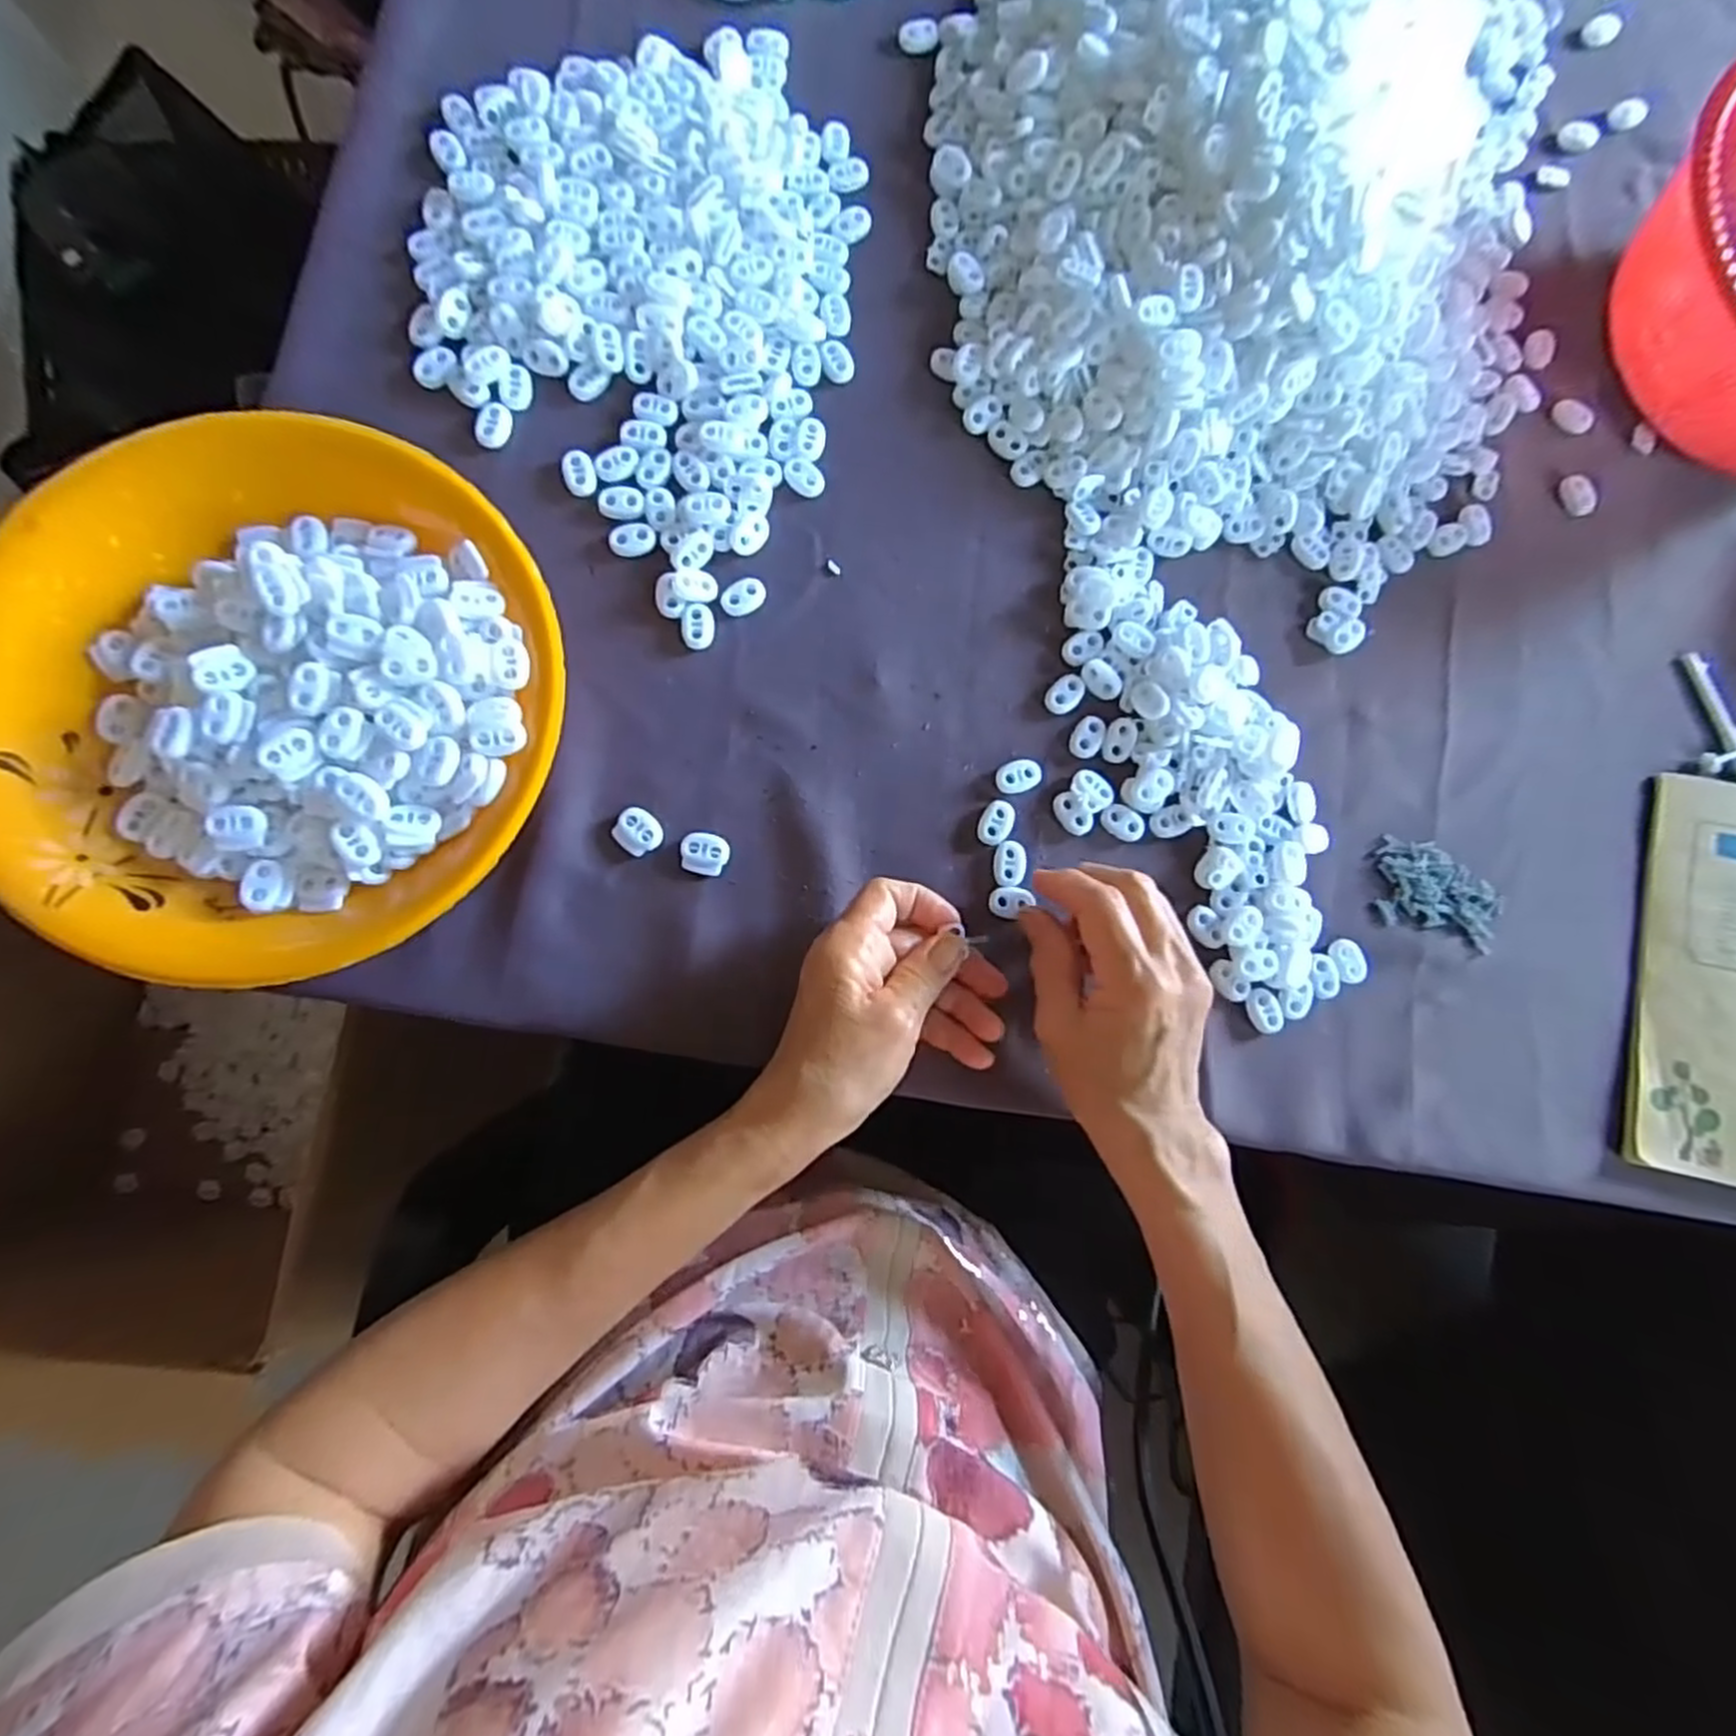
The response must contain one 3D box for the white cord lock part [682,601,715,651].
[{"bbox_3d":[-0.083,-0.119,0.381,0.016,0.004,0.023,3,82,-5],"label":"white cord lock part"}]

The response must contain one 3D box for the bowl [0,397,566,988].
[{"bbox_3d":[-0.254,-0.074,0.340,0.235,0.040,0.232,1,82,-5],"label":"bowl"}]

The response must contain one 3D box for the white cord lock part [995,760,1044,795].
[{"bbox_3d":[0.075,-0.045,0.386,0.023,0.004,0.016,-22,85,-8],"label":"white cord lock part"}]

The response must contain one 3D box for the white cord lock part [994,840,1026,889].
[{"bbox_3d":[0.070,-0.002,0.382,0.016,0.004,0.023,10,82,-4],"label":"white cord lock part"}]

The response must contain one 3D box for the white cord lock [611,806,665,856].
[{"bbox_3d":[-0.109,-0.018,0.368,0.022,0.004,0.021,44,81,2],"label":"white cord lock"}]

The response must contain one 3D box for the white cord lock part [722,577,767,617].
[{"bbox_3d":[-0.061,-0.135,0.385,0.023,0.004,0.015,-43,88,-9],"label":"white cord lock part"}]

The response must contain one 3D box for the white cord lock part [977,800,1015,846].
[{"bbox_3d":[0.063,-0.022,0.385,0.015,0.004,0.023,26,81,-1],"label":"white cord lock part"}]

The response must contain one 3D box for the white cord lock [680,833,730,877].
[{"bbox_3d":[-0.077,-0.007,0.369,0.022,0.004,0.020,5,82,-4],"label":"white cord lock"}]

